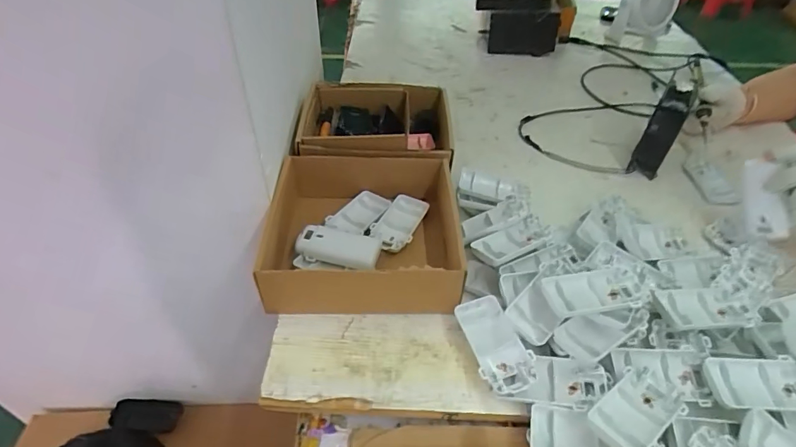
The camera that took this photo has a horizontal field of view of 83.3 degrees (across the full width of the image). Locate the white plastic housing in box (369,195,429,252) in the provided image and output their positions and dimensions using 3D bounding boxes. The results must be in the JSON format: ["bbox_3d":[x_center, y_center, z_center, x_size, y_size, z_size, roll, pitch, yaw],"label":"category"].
[{"bbox_3d":[0.002,0.001,0.567,0.050,0.017,0.094,22,47,18],"label":"white plastic housing in box"}]

